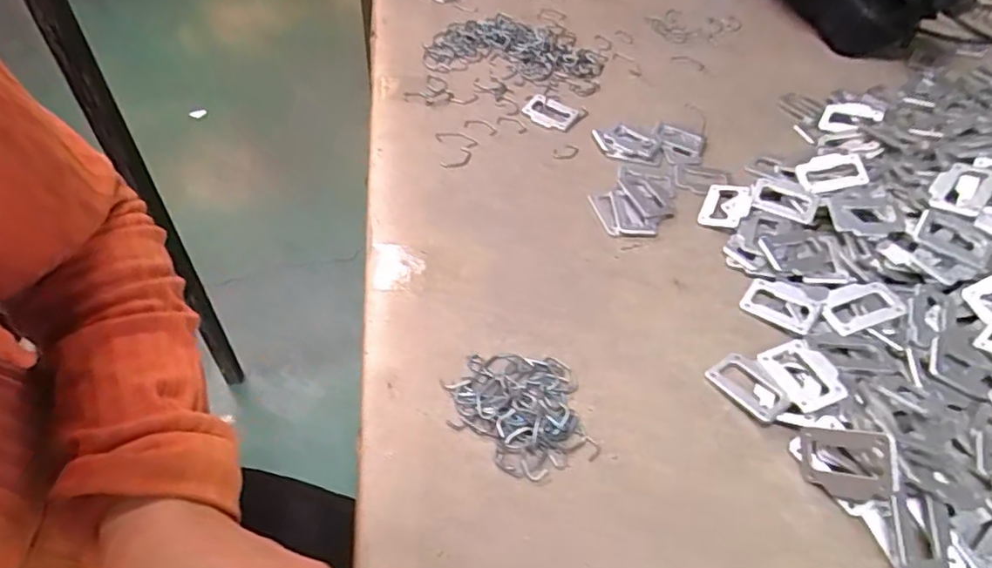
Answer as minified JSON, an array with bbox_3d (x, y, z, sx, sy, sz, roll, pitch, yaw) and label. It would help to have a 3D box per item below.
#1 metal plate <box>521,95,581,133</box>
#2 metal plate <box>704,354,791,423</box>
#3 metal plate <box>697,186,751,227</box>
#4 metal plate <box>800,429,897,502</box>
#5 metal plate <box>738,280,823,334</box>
[{"bbox_3d":[0.054,-0.171,0.581,0.050,0.004,0.040,25,52,16],"label":"metal plate"},{"bbox_3d":[0.169,0.067,0.389,0.031,0.004,0.050,-37,58,-19],"label":"metal plate"},{"bbox_3d":[0.197,-0.067,0.502,0.037,0.005,0.051,15,54,26],"label":"metal plate"},{"bbox_3d":[0.203,0.105,0.338,0.008,0.052,0.039,9,77,-36],"label":"metal plate"},{"bbox_3d":[0.211,0.016,0.435,0.050,0.008,0.033,32,55,21],"label":"metal plate"}]

